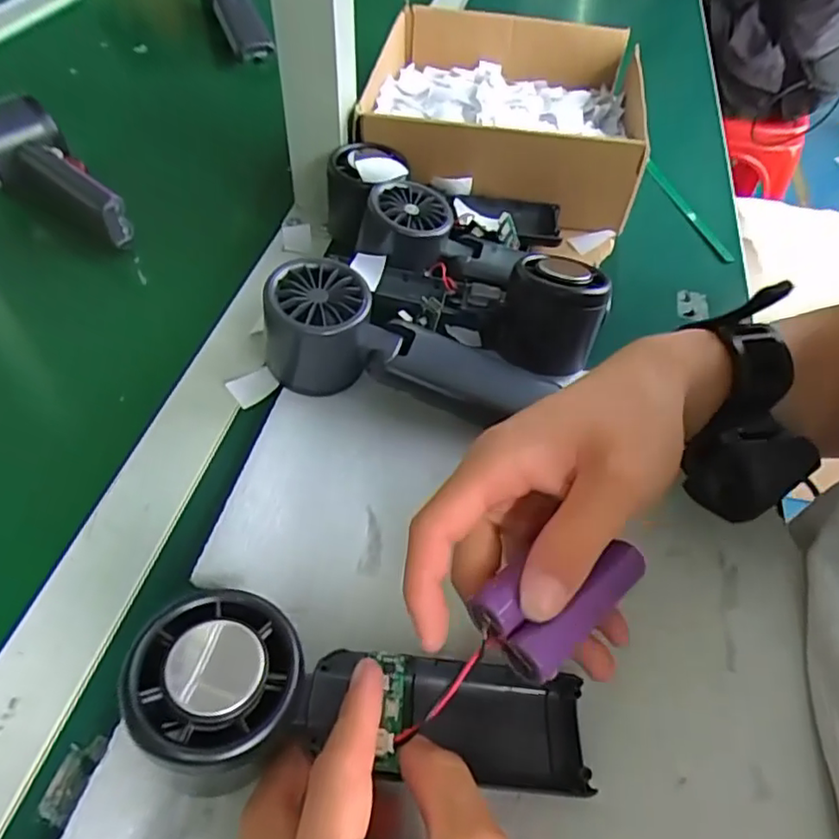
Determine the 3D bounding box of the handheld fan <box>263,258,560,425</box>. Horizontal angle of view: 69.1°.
[{"bbox_3d":[-0.008,-0.032,0.329,0.150,0.053,0.049,18,51,-6],"label":"handheld fan"}]

